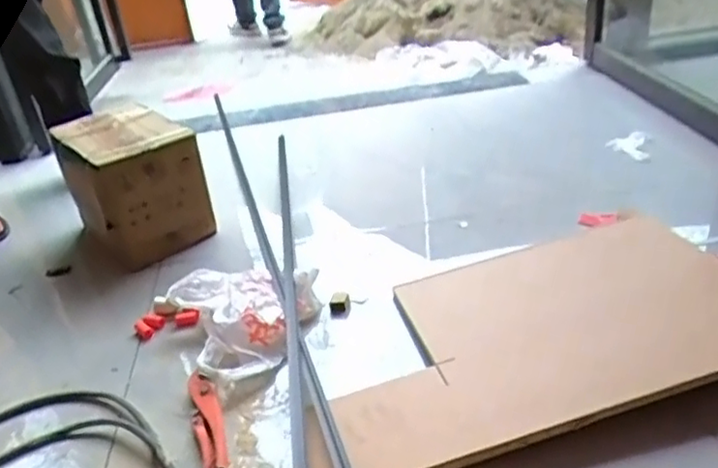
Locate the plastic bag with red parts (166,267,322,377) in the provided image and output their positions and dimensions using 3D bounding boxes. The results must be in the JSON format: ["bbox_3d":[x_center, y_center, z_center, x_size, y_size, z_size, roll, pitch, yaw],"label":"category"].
[{"bbox_3d":[-0.209,0.151,1.084,0.261,0.065,0.259,-2,30,6],"label":"plastic bag with red parts"}]

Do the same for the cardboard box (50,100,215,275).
[{"bbox_3d":[-0.493,-0.104,1.397,0.242,0.269,0.262,-25,36,-30],"label":"cardboard box"}]

